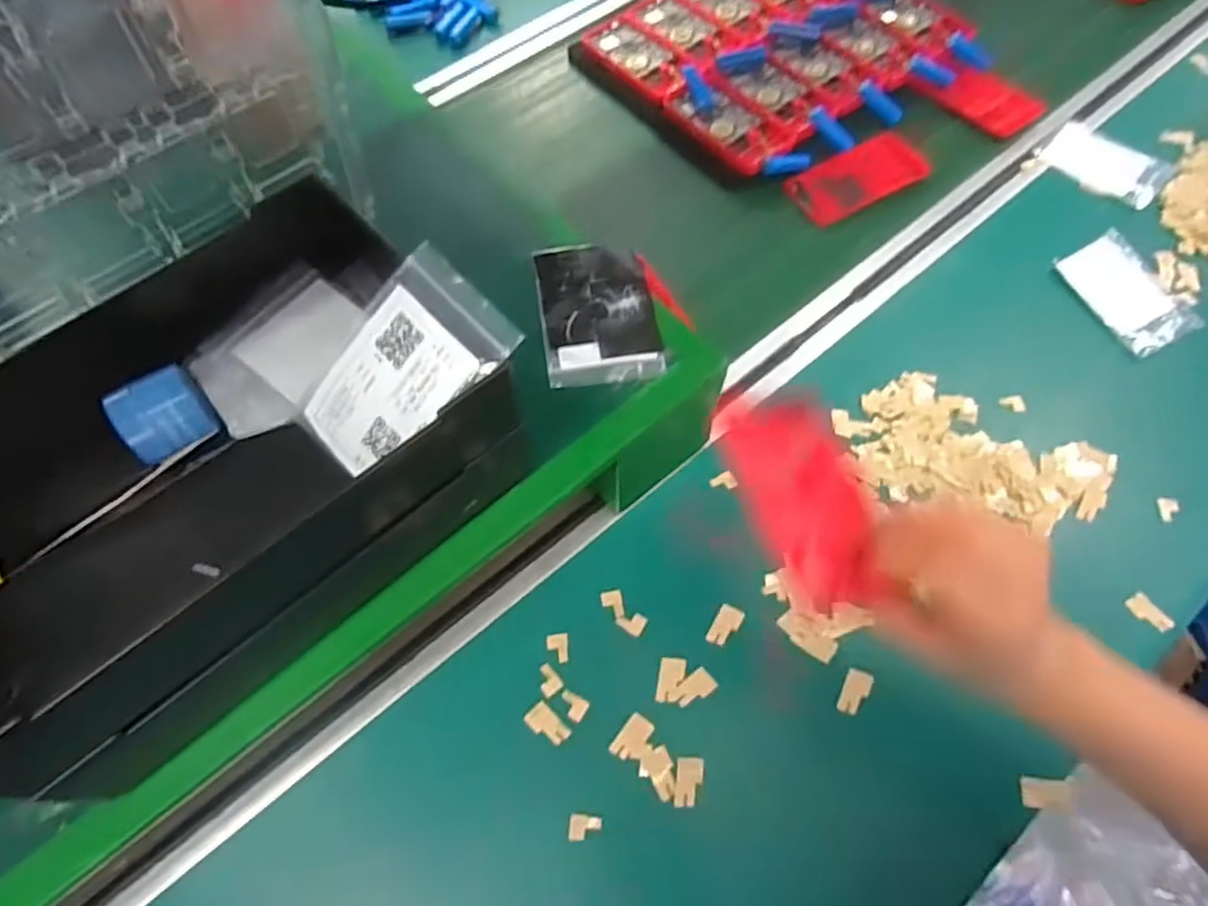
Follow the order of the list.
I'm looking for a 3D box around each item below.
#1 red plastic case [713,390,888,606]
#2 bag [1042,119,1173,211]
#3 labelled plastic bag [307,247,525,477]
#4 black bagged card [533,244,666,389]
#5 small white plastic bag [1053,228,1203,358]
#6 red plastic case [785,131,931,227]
[{"bbox_3d":[0.098,0.018,0.352,0.053,0.009,0.127,-9,49,-4],"label":"red plastic case"},{"bbox_3d":[0.463,-0.268,0.654,0.065,0.014,0.103,-39,69,-17],"label":"bag"},{"bbox_3d":[-0.091,-0.036,0.320,0.066,0.008,0.100,44,98,17],"label":"labelled plastic bag"},{"bbox_3d":[-0.004,-0.092,0.453,0.072,0.005,0.108,-8,65,-3],"label":"black bagged card"},{"bbox_3d":[0.437,-0.134,0.587,0.071,0.014,0.106,-24,67,-11],"label":"small white plastic bag"},{"bbox_3d":[0.232,-0.253,0.640,0.122,0.009,0.063,-25,68,-11],"label":"red plastic case"}]

